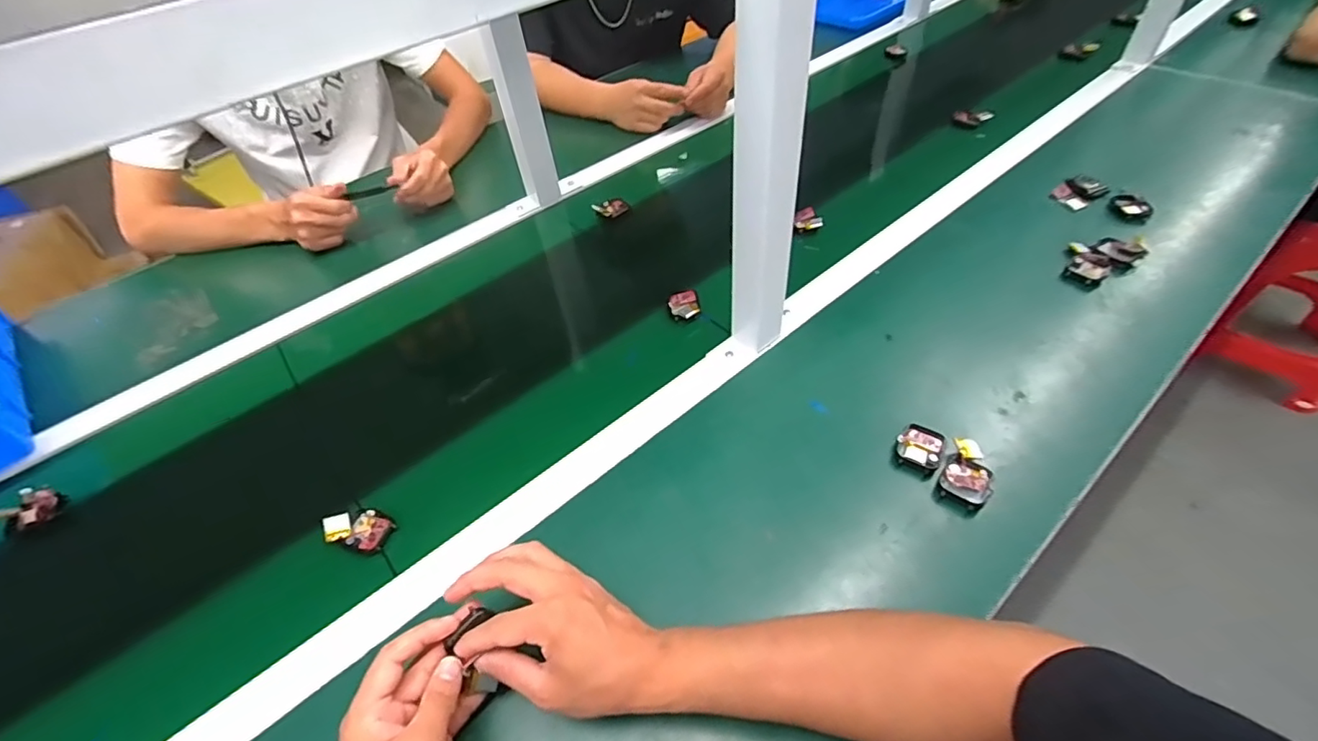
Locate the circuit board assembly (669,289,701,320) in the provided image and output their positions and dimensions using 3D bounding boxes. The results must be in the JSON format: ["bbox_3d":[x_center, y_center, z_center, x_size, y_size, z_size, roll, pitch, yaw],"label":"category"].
[{"bbox_3d":[0.030,-0.080,0.662,0.035,0.011,0.050,-10,48,-3],"label":"circuit board assembly"}]

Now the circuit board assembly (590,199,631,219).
[{"bbox_3d":[-0.070,-0.239,0.818,0.049,0.015,0.031,-27,51,-17],"label":"circuit board assembly"}]

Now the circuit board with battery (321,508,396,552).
[{"bbox_3d":[-0.272,0.142,0.502,0.057,0.018,0.037,12,51,17],"label":"circuit board with battery"}]

